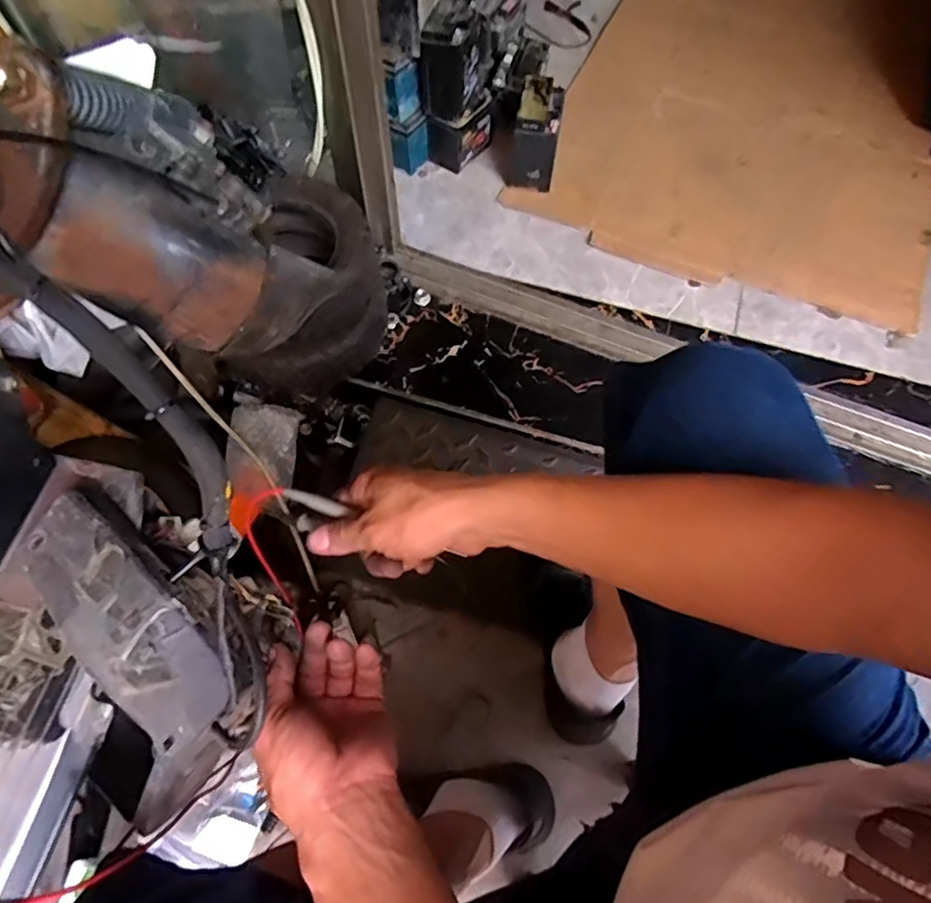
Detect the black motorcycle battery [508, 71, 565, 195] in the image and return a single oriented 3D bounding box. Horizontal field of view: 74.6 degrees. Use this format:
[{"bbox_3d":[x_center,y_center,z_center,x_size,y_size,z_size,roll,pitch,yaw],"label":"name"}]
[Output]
[{"bbox_3d":[0.123,-0.552,1.068,0.076,0.131,0.118,9,62,4],"label":"black motorcycle battery"}]

